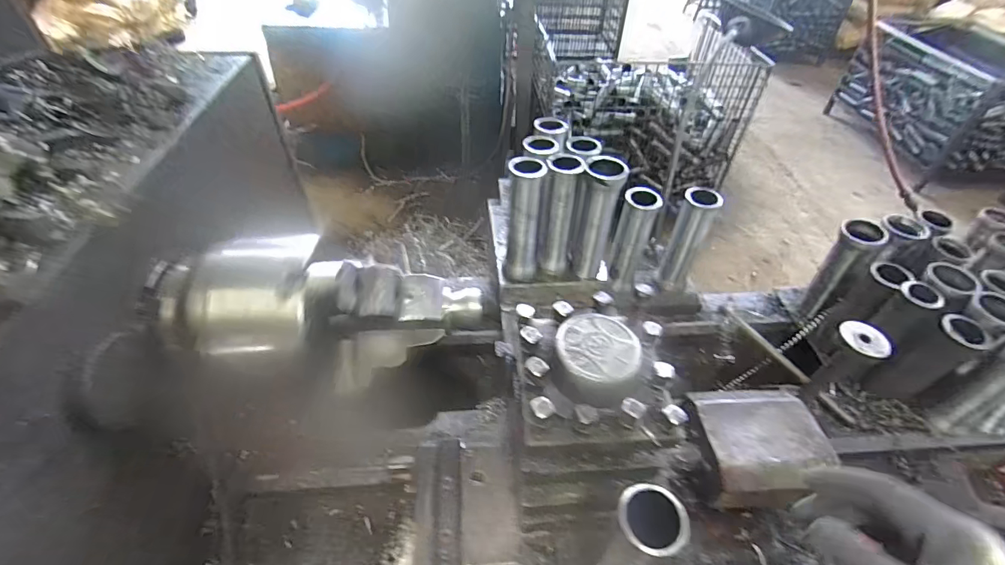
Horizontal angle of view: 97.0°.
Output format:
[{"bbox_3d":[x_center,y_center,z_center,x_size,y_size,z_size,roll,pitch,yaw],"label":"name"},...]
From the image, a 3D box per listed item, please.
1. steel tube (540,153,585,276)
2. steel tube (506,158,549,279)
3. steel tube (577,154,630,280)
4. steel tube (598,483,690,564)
[{"bbox_3d":[0.087,-0.101,0.692,0.053,0.193,0.054,7,46,3],"label":"steel tube"},{"bbox_3d":[0.032,-0.090,0.673,0.052,0.193,0.051,-1,47,-5],"label":"steel tube"},{"bbox_3d":[0.143,-0.093,0.686,0.058,0.199,0.048,14,47,10],"label":"steel tube"},{"bbox_3d":[0.113,0.248,0.411,0.057,0.193,0.054,-33,57,-30],"label":"steel tube"}]

